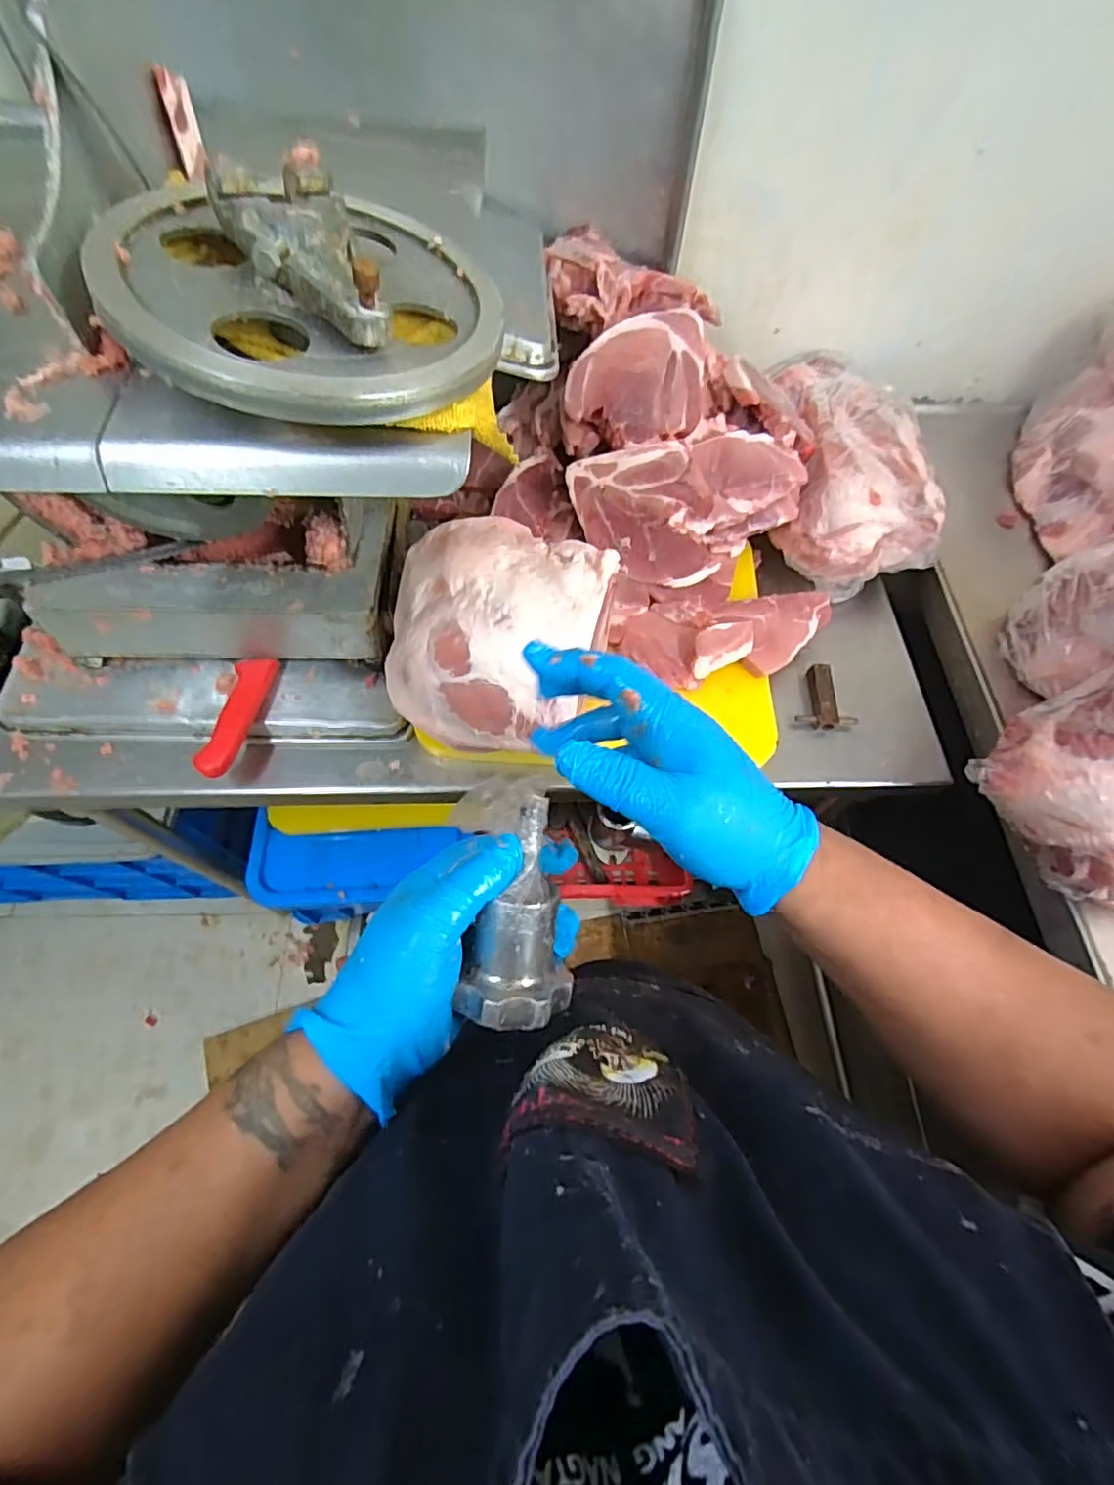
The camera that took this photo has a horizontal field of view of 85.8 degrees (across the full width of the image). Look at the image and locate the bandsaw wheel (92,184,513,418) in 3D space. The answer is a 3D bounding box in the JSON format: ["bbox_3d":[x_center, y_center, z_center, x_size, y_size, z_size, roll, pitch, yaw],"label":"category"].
[{"bbox_3d":[-0.130,-0.245,0.317,0.193,0.048,0.181,1,63,-3],"label":"bandsaw wheel"}]

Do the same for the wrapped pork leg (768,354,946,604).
[{"bbox_3d":[0.368,-0.355,0.773,0.194,0.101,0.334,6,63,-1],"label":"wrapped pork leg"}]

